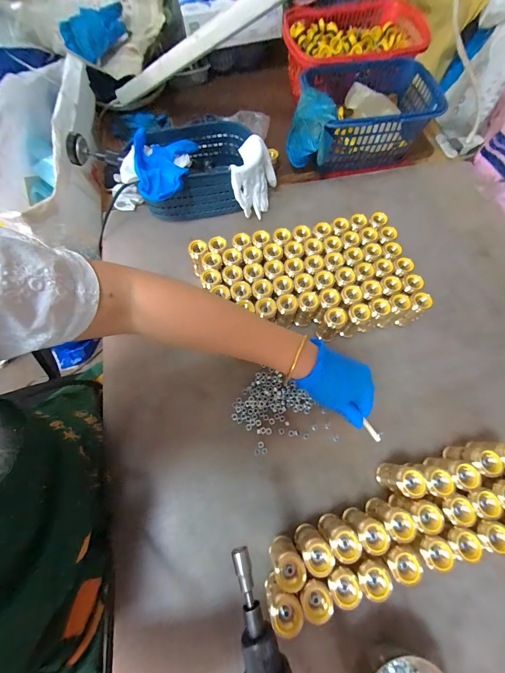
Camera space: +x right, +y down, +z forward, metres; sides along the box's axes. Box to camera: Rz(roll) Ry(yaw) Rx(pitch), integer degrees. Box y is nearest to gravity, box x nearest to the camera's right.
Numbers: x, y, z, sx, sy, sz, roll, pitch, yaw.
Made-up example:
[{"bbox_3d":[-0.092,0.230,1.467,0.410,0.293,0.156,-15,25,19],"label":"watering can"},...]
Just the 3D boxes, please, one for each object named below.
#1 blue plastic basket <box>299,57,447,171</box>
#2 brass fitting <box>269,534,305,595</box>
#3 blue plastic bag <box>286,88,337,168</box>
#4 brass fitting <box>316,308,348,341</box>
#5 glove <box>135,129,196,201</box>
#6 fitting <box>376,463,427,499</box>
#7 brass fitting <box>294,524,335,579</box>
[{"bbox_3d":[0.237,-0.445,0.546,0.239,0.114,0.186,-11,69,-3],"label":"blue plastic basket"},{"bbox_3d":[0.038,0.251,0.294,0.033,0.051,0.030,-16,69,-5],"label":"brass fitting"},{"bbox_3d":[0.108,-0.387,0.500,0.039,0.109,0.110,-24,37,-25],"label":"blue plastic bag"},{"bbox_3d":[0.119,-0.018,0.401,0.030,0.059,0.029,-1,69,1],"label":"brass fitting"},{"bbox_3d":[-0.147,-0.293,0.447,0.088,0.032,0.141,-1,69,-2],"label":"glove"},{"bbox_3d":[0.182,0.176,0.326,0.031,0.056,0.031,-1,69,1],"label":"fitting"},{"bbox_3d":[0.068,0.237,0.293,0.030,0.064,0.033,-24,70,-7],"label":"brass fitting"}]

